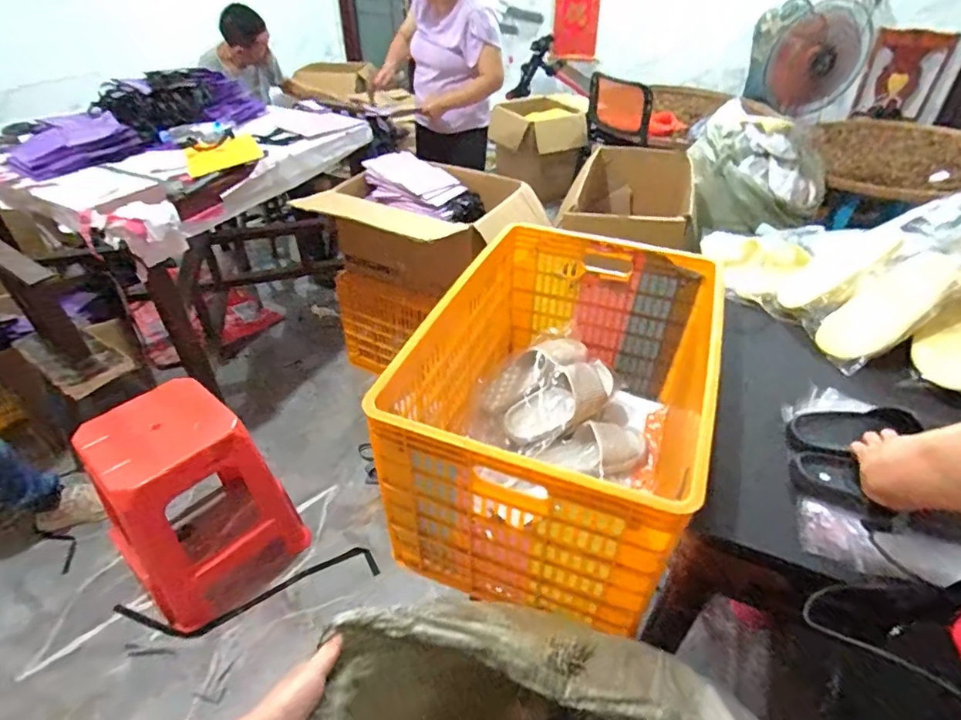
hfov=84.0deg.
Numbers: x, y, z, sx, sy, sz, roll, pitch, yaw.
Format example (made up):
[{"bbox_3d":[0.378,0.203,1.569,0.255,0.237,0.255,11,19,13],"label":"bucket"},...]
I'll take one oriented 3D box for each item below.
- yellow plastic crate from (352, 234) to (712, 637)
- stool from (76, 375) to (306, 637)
[{"bbox_3d":[0.158,0.077,1.031,0.464,0.381,0.650,14,41,16],"label":"yellow plastic crate"},{"bbox_3d":[-0.723,0.357,1.349,0.343,0.475,0.367,29,47,30],"label":"stool"}]

